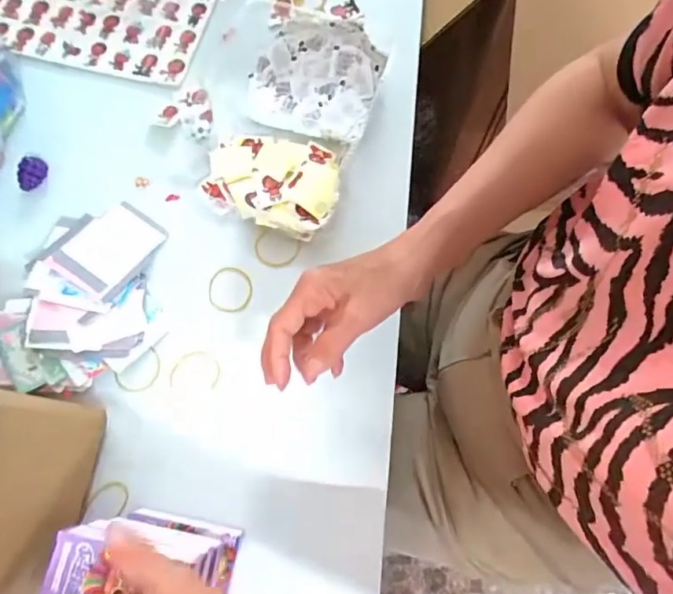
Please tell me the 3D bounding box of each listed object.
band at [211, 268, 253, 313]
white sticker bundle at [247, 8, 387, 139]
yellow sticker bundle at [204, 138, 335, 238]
[{"bbox_3d":[-0.100,-0.008,0.465,0.042,0.007,0.045,-1,71,2],"label":"band"},{"bbox_3d":[-0.028,-0.233,0.511,0.137,0.054,0.113,19,73,8],"label":"white sticker bundle"},{"bbox_3d":[-0.065,-0.116,0.490,0.131,0.019,0.096,18,73,8],"label":"yellow sticker bundle"}]

